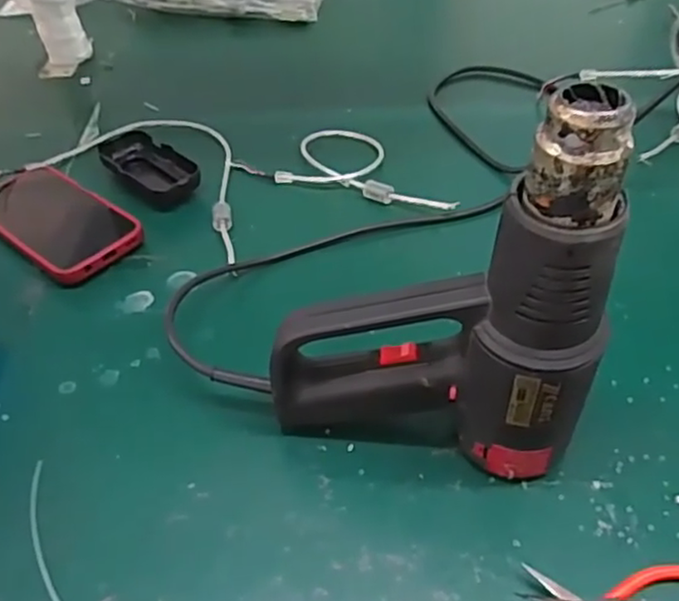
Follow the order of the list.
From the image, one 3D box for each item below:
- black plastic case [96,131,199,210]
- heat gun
[{"bbox_3d":[-0.178,-0.125,0.620,0.109,0.021,0.053,34,57,29],"label":"black plastic case"},{"bbox_3d":[0.059,-0.003,0.344,0.181,0.225,0.077,10,49,13],"label":"heat gun"}]

